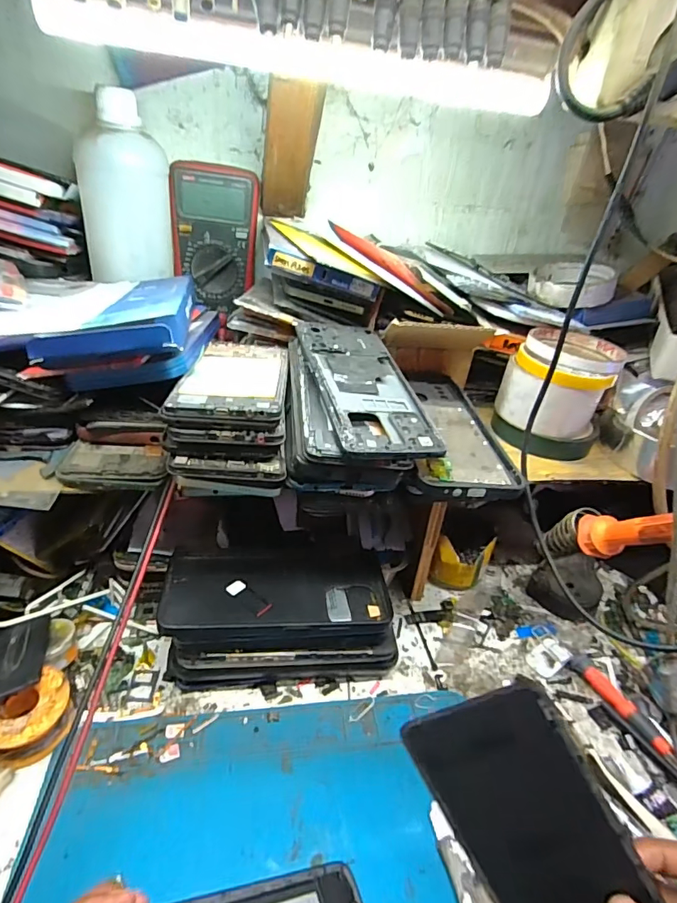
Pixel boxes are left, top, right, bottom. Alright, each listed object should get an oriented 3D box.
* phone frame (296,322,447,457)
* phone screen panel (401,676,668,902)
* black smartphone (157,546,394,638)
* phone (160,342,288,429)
[{"bbox_3d":[0.019,-0.052,0.345,0.075,0.007,0.155,1,43,-20],"label":"phone frame"},{"bbox_3d":[0.089,0.172,0.216,0.070,0.126,0.004,-29,-1,16],"label":"phone screen panel"},{"bbox_3d":[-0.045,0.104,0.365,0.167,0.012,0.088,2,32,-7],"label":"black smartphone"},{"bbox_3d":[-0.074,-0.054,0.352,0.072,0.014,0.147,3,27,-3],"label":"phone"}]

